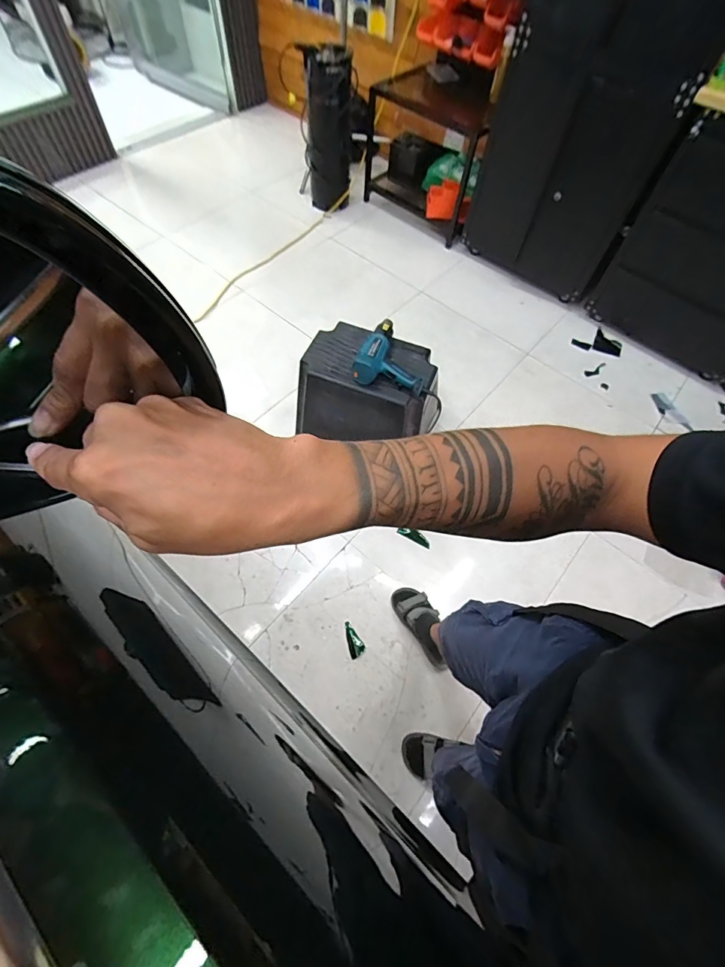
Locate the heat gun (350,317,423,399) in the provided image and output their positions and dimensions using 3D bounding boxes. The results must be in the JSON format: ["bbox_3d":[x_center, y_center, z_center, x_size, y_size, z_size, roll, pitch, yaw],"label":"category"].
[{"bbox_3d":[0.090,-0.381,1.233,0.202,0.082,0.226,12,60,3],"label":"heat gun"}]

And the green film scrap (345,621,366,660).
[{"bbox_3d":[-0.033,0.463,1.259,0.049,0.008,0.099,-30,66,-19],"label":"green film scrap"}]

